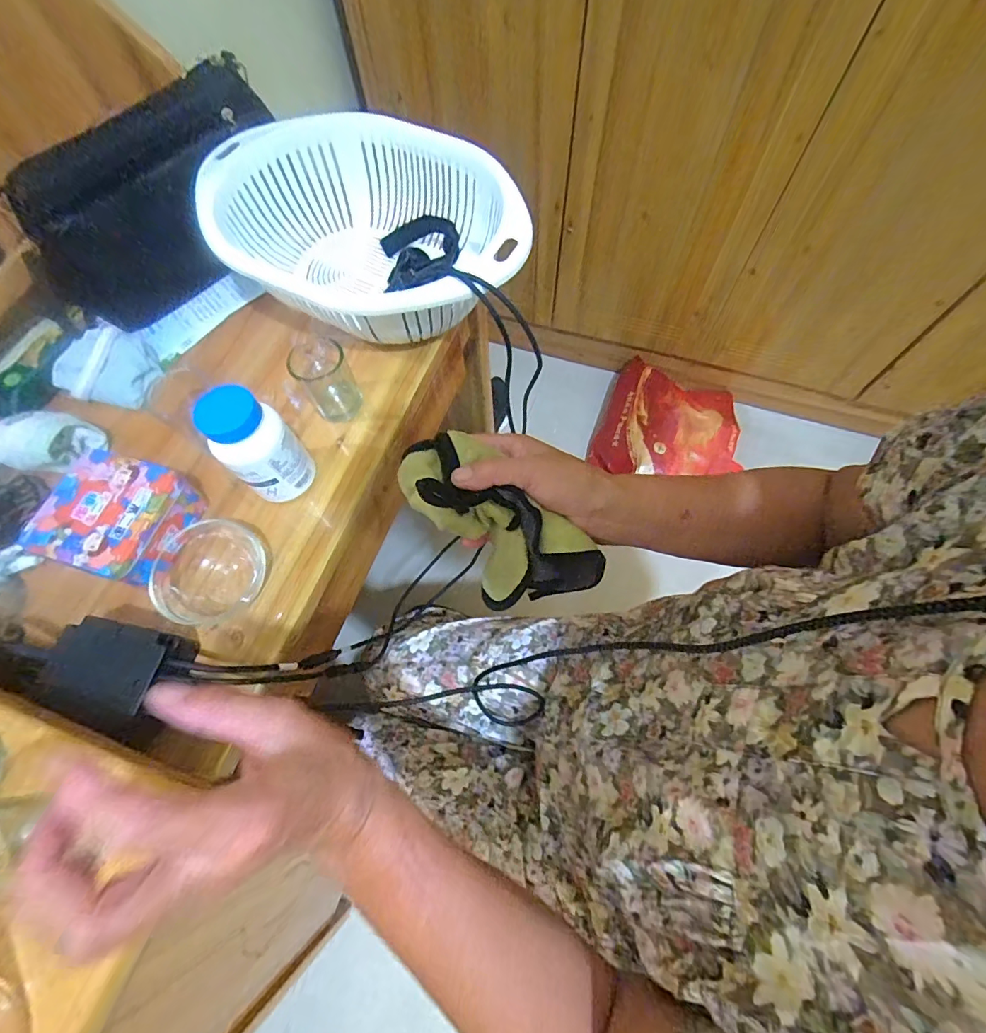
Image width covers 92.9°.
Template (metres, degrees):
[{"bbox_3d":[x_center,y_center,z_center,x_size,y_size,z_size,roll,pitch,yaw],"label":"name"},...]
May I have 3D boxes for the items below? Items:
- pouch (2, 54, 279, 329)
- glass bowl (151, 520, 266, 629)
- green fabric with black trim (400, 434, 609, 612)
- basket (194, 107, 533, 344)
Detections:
[{"bbox_3d":[-0.352,-0.333,0.505,0.033,0.162,0.280,37,71,16],"label":"pouch"},{"bbox_3d":[-0.248,0.047,0.408,0.080,0.029,0.091,15,66,8],"label":"glass bowl"},{"bbox_3d":[0.002,0.011,0.379,0.177,0.070,0.079,40,69,-11],"label":"green fabric with black trim"},{"bbox_3d":[-0.142,-0.290,0.495,0.303,0.103,0.236,23,68,11],"label":"basket"}]

